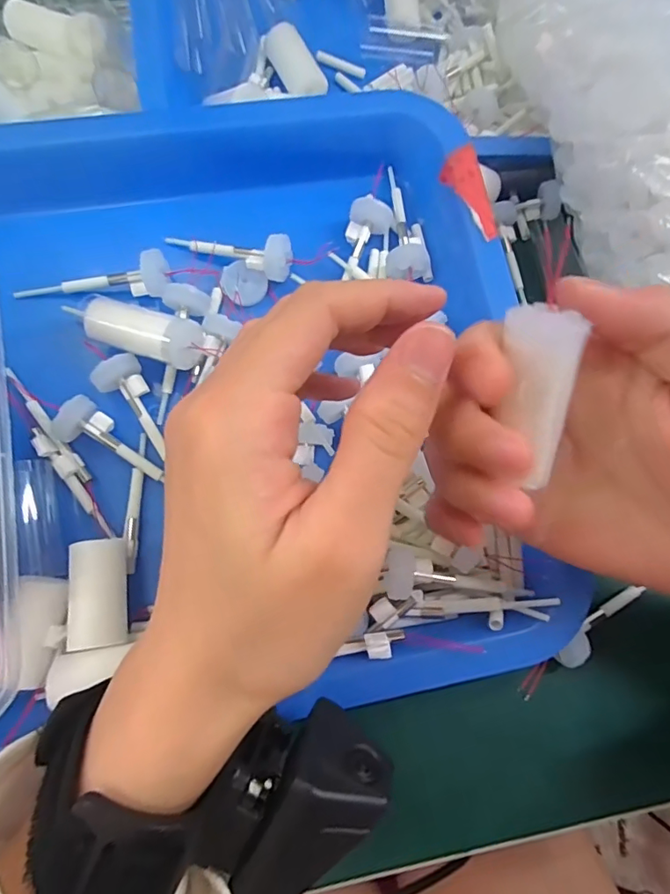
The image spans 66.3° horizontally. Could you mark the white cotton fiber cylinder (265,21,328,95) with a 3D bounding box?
[{"bbox_3d":[-0.022,-0.214,0.284,0.019,0.014,0.045,-25,72,-10],"label":"white cotton fiber cylinder"}]

